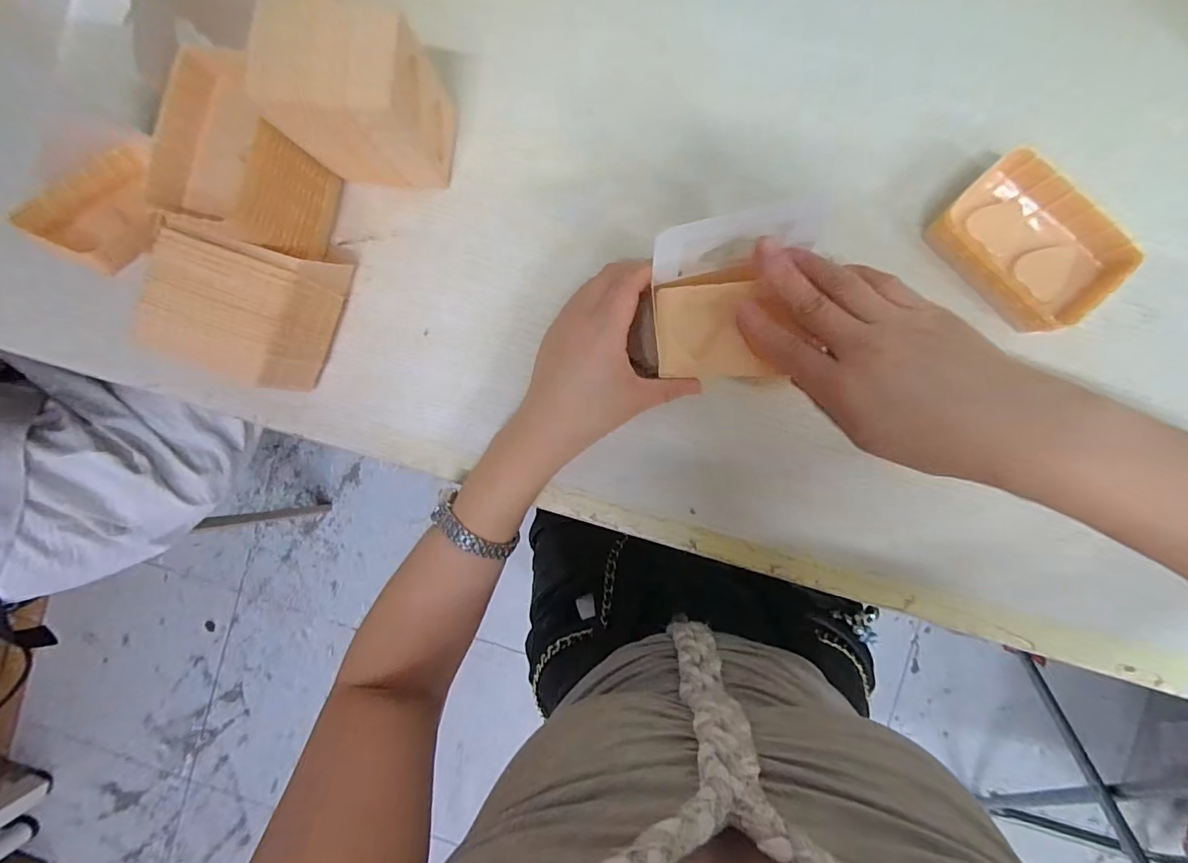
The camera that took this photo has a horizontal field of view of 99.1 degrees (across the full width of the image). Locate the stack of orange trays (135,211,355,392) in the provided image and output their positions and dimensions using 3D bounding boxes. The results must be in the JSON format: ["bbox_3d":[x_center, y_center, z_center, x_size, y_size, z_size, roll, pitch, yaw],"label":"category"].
[{"bbox_3d":[-0.238,-0.085,0.348,0.095,0.071,0.096,17,93,5],"label":"stack of orange trays"}]

